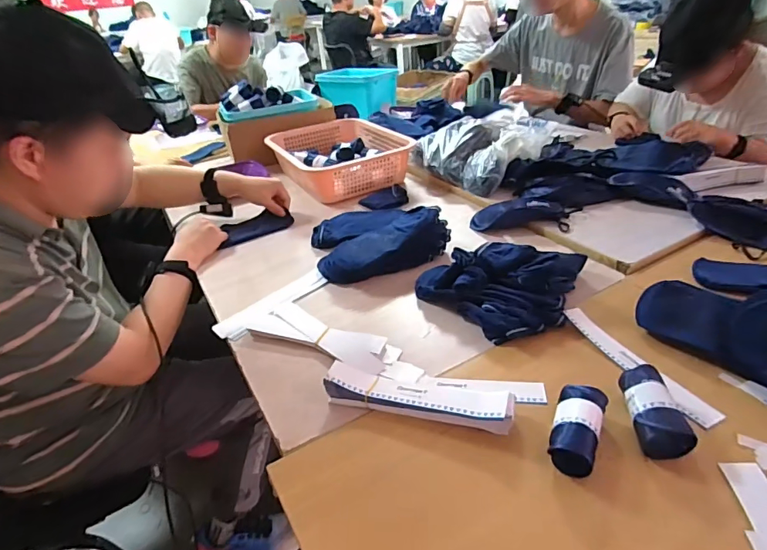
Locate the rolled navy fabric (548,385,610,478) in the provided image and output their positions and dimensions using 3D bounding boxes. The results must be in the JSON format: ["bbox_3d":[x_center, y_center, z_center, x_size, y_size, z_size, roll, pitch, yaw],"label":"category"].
[{"bbox_3d":[0.209,0.168,0.502,0.049,0.045,0.102,14,40,28],"label":"rolled navy fabric"}]

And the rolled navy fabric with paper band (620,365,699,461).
[{"bbox_3d":[0.296,0.149,0.511,0.052,0.035,0.105,-4,35,5],"label":"rolled navy fabric with paper band"}]

